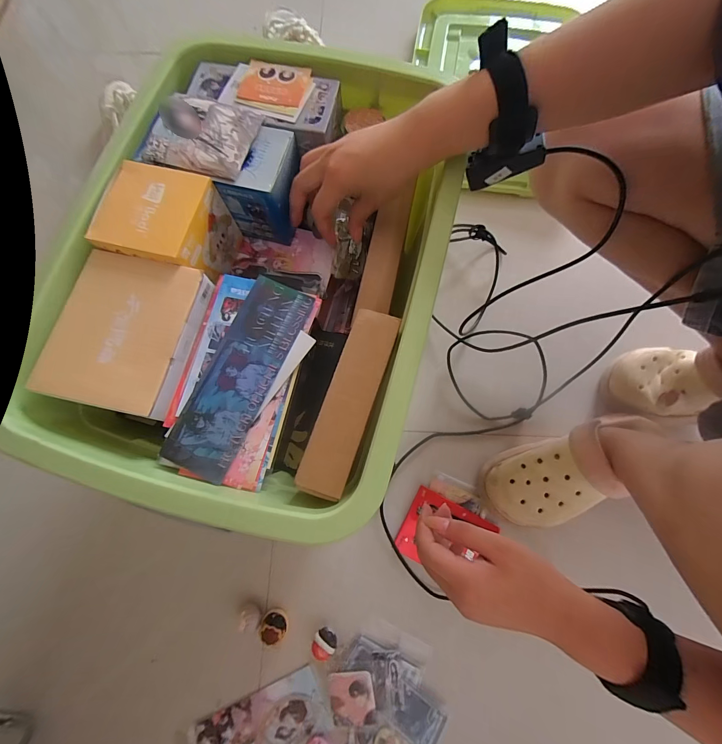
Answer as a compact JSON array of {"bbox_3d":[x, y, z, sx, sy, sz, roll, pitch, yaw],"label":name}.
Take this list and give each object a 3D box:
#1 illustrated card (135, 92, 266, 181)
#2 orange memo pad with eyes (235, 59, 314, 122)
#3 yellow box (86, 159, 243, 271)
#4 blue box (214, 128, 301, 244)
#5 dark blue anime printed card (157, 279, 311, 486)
[{"bbox_3d":[-0.157,-0.235,0.328,0.102,0.011,0.085,15,77,5],"label":"illustrated card"},{"bbox_3d":[-0.090,-0.297,0.349,0.073,0.005,0.069,17,77,6],"label":"orange memo pad with eyes"},{"bbox_3d":[-0.192,-0.140,0.348,0.093,0.085,0.090,11,77,4],"label":"yellow box"},{"bbox_3d":[-0.102,-0.200,0.365,0.064,0.082,0.075,13,77,5],"label":"blue box"},{"bbox_3d":[-0.105,0.001,0.294,0.059,0.005,0.178,23,78,7],"label":"dark blue anime printed card"}]

